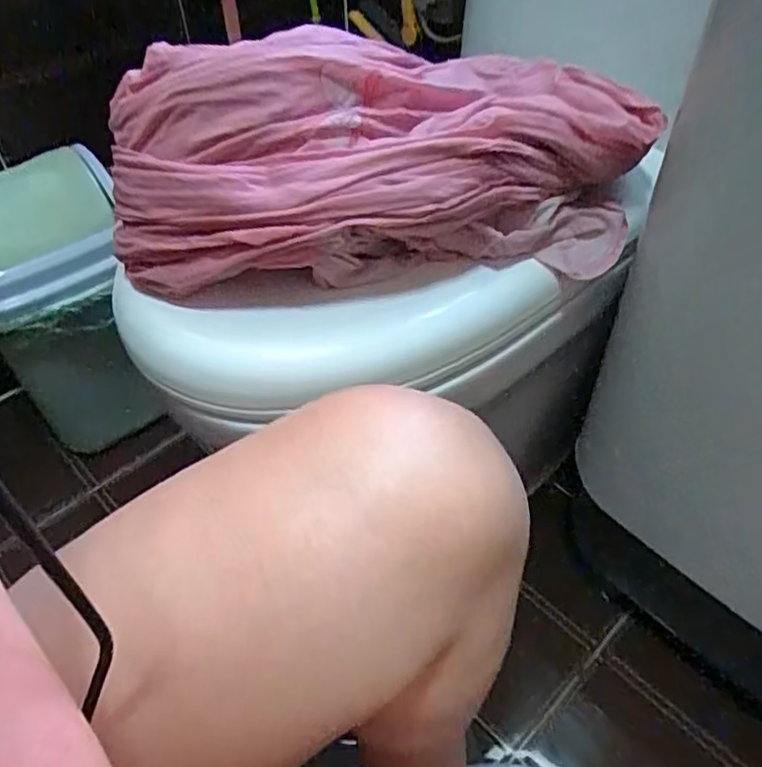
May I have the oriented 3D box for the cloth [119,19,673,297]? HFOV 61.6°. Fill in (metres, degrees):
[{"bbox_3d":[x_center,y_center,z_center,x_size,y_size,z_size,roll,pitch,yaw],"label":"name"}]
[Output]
[{"bbox_3d":[0.004,-0.149,0.436,0.370,0.142,0.141,-10,47,-7],"label":"cloth"}]

